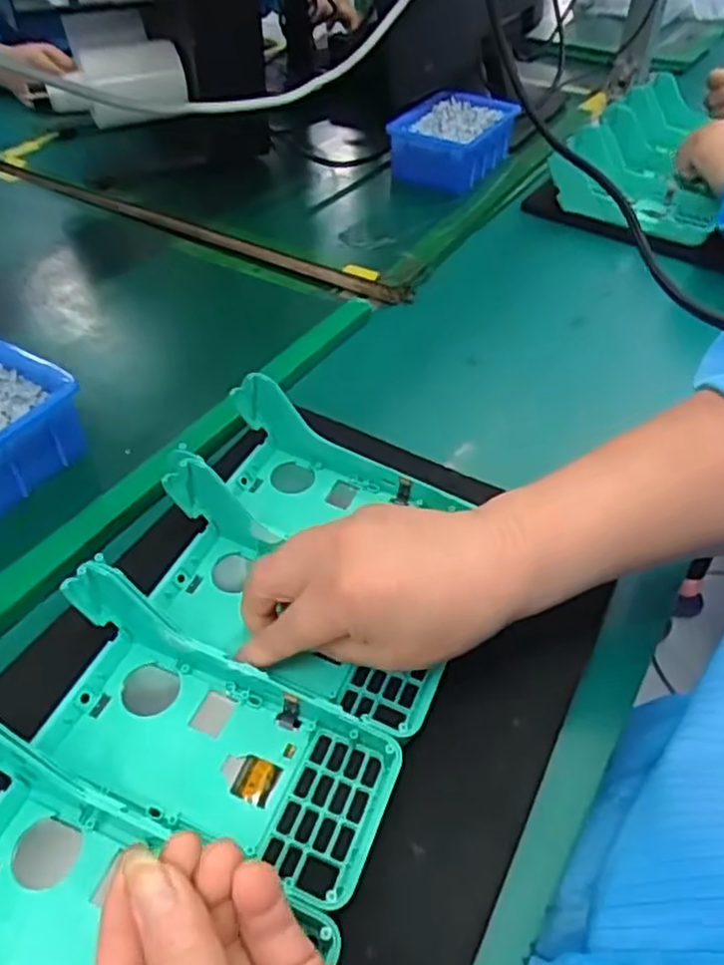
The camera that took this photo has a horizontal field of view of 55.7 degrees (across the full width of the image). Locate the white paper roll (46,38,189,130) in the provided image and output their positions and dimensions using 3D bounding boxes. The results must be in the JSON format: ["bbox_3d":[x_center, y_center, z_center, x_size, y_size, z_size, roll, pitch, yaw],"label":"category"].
[{"bbox_3d":[-0.256,-0.410,0.713,0.141,0.063,0.050,-11,44,8],"label":"white paper roll"}]

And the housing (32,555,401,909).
[{"bbox_3d":[-0.069,0.104,0.293,0.163,0.061,0.087,18,47,18],"label":"housing"}]

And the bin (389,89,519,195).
[{"bbox_3d":[0.099,-0.368,0.735,0.106,0.053,0.156,16,46,16],"label":"bin"}]

